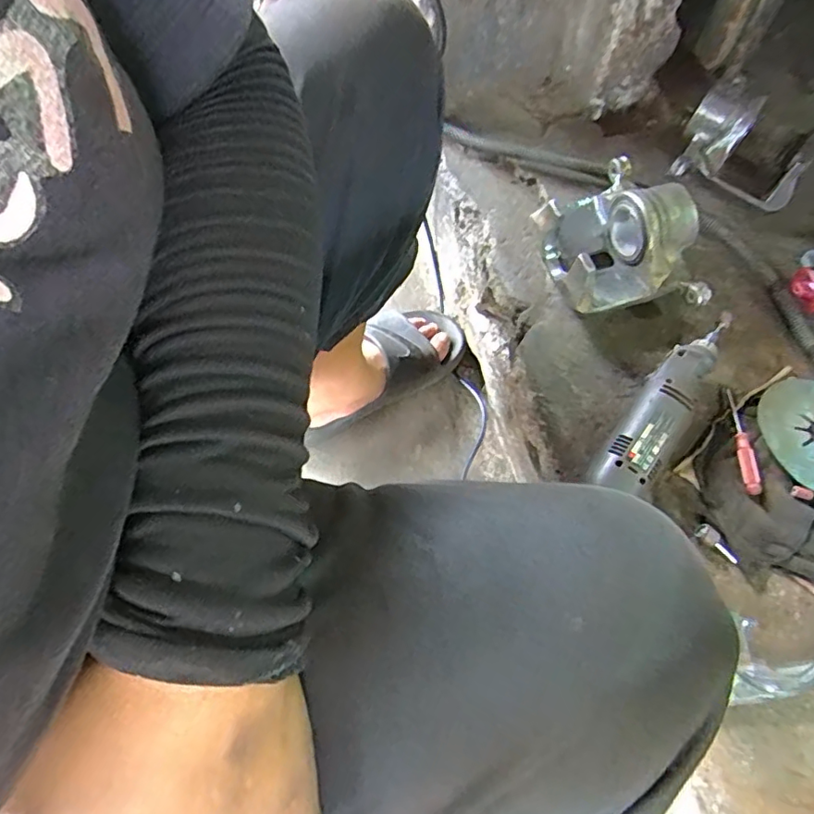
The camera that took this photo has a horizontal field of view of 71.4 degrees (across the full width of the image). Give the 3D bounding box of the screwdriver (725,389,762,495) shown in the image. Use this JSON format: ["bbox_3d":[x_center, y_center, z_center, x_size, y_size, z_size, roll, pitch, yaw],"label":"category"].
[{"bbox_3d":[0.286,0.027,0.485,0.014,0.009,0.097,2,67,1],"label":"screwdriver"}]

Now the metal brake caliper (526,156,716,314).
[{"bbox_3d":[0.194,-0.157,0.535,0.122,0.079,0.169,-17,68,-7],"label":"metal brake caliper"}]

